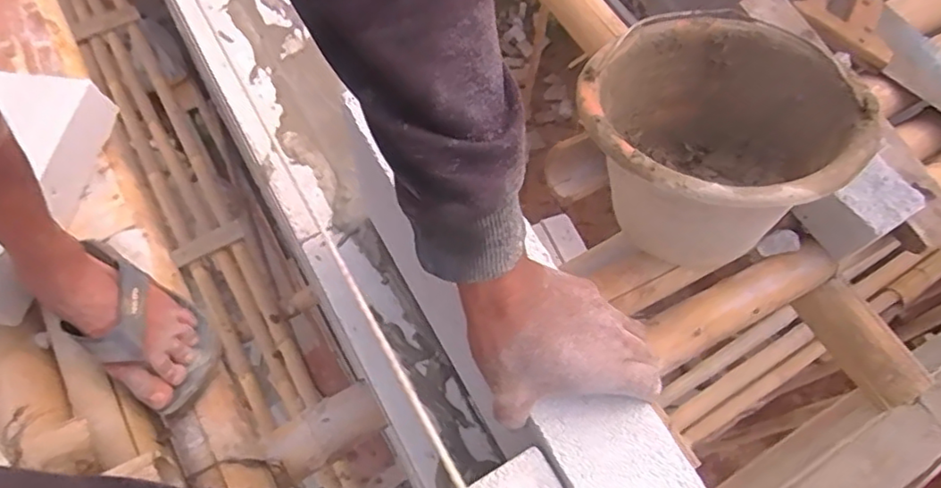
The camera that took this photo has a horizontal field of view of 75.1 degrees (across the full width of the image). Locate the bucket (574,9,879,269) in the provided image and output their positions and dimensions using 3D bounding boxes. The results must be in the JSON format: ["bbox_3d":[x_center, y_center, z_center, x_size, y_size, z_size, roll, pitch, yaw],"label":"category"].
[{"bbox_3d":[0.232,-0.089,0.618,0.258,0.170,0.258,-1,50,2],"label":"bucket"}]

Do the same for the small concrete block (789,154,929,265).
[{"bbox_3d":[0.408,-0.041,0.642,0.084,0.075,0.077,-31,69,-16],"label":"small concrete block"}]

